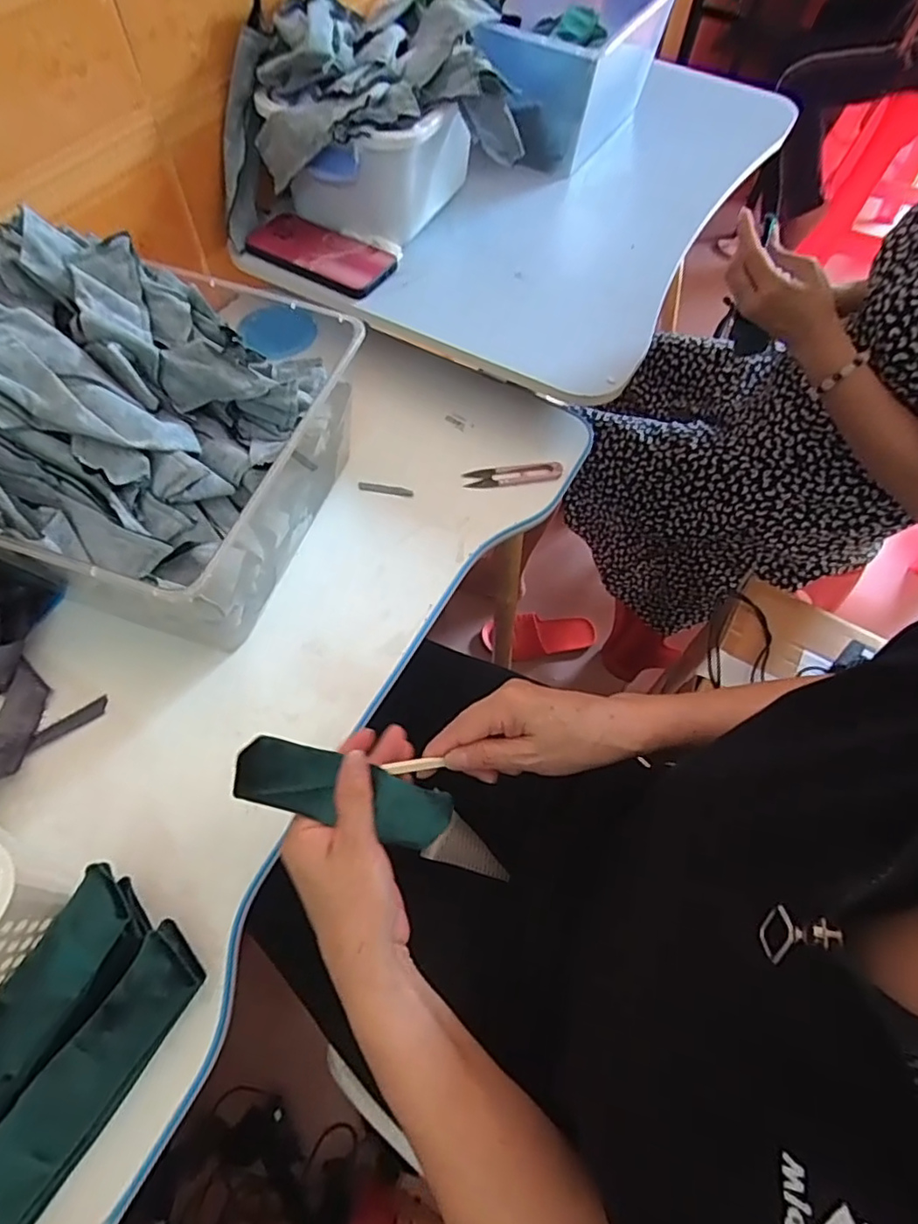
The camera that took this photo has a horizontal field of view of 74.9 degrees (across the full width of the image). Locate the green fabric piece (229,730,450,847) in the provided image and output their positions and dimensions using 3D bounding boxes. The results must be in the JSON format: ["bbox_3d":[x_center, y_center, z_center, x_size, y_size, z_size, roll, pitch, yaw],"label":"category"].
[{"bbox_3d":[-0.066,0.119,0.387,0.148,0.023,0.041,25,59,-24],"label":"green fabric piece"}]

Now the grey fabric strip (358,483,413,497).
[{"bbox_3d":[-0.074,-0.123,0.603,0.055,0.004,0.008,7,62,1],"label":"grey fabric strip"}]

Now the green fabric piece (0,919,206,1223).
[{"bbox_3d":[-0.229,0.285,0.355,0.048,0.028,0.183,32,65,13],"label":"green fabric piece"}]

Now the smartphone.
[{"bbox_3d":[-0.158,-0.404,0.669,0.180,0.014,0.085,30,63,15],"label":"smartphone"}]

